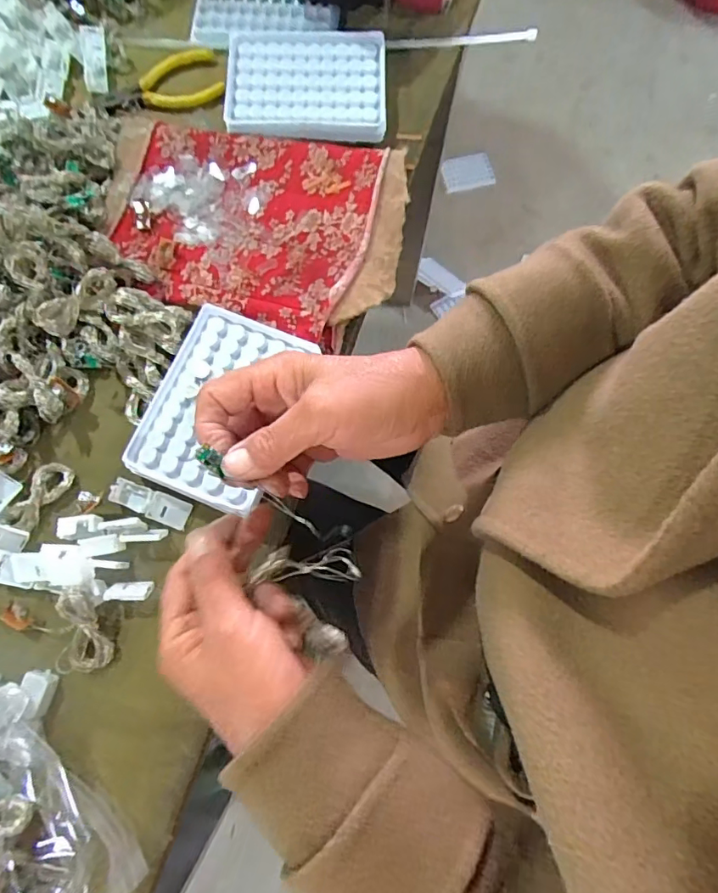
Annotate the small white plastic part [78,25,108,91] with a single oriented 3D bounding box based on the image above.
[{"bbox_3d":[-0.228,-0.335,0.447,0.020,0.004,0.060,-6,90,-3],"label":"small white plastic part"}]

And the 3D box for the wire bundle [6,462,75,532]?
[{"bbox_3d":[-0.222,0.034,0.361,0.023,0.009,0.048,29,78,6],"label":"wire bundle"}]

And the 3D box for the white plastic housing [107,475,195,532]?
[{"bbox_3d":[-0.144,0.039,0.358,0.054,0.007,0.019,22,77,4],"label":"white plastic housing"}]

